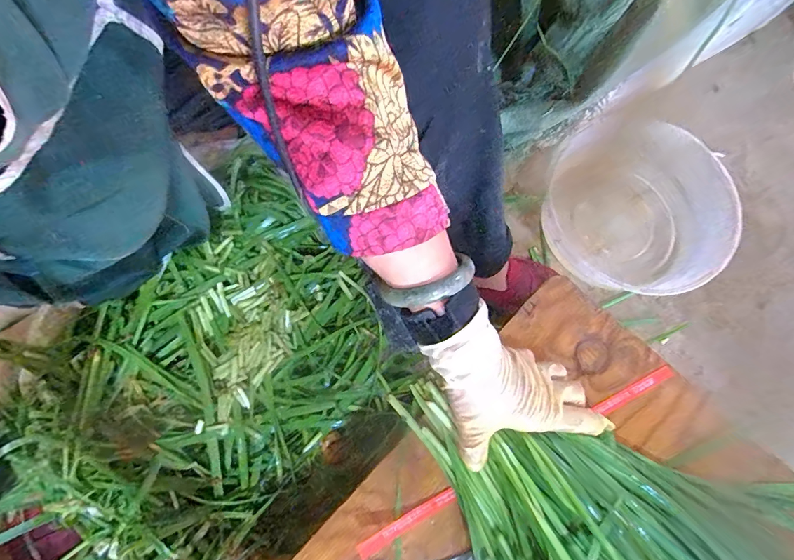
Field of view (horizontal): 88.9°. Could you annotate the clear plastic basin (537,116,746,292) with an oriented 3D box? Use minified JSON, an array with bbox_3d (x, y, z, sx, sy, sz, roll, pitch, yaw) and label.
[{"bbox_3d":[0.368,-0.110,0.643,0.272,0.107,0.265,0,74,1],"label":"clear plastic basin"}]

